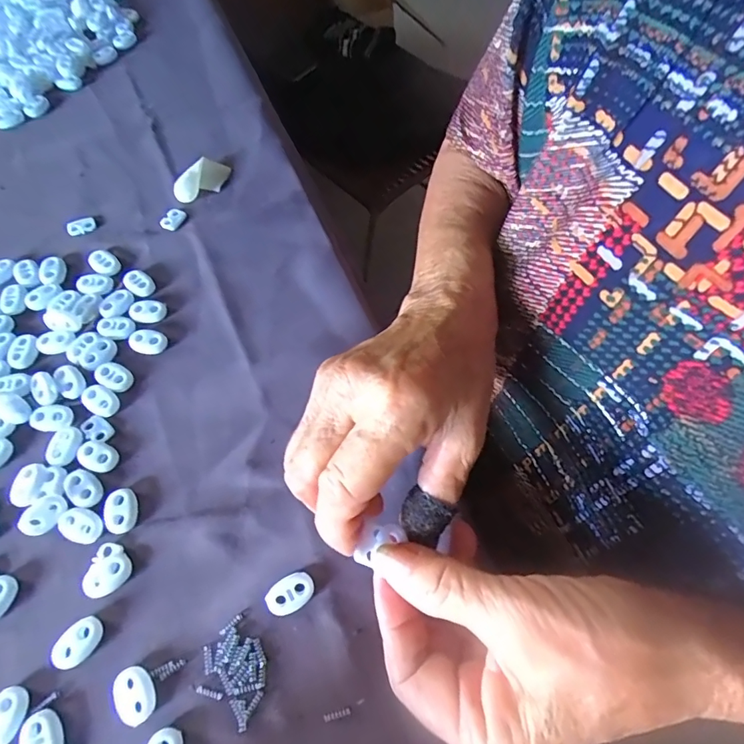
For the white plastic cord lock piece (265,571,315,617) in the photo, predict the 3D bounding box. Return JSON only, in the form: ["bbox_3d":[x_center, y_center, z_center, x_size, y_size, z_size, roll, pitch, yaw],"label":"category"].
[{"bbox_3d":[-0.039,0.106,0.224,0.023,0.005,0.015,-26,65,-13],"label":"white plastic cord lock piece"}]

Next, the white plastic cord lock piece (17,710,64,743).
[{"bbox_3d":[-0.142,0.158,0.199,0.016,0.004,0.022,-29,66,-15],"label":"white plastic cord lock piece"}]

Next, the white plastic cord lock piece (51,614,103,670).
[{"bbox_3d":[-0.136,0.126,0.217,0.015,0.004,0.023,40,69,18],"label":"white plastic cord lock piece"}]

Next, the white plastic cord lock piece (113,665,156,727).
[{"bbox_3d":[-0.106,0.144,0.208,0.017,0.004,0.022,-30,66,-15],"label":"white plastic cord lock piece"}]

